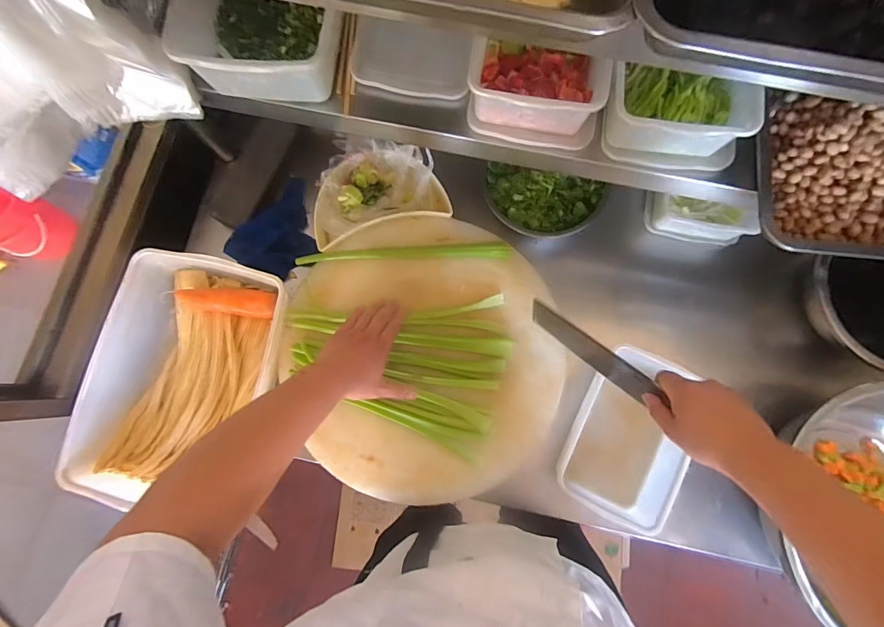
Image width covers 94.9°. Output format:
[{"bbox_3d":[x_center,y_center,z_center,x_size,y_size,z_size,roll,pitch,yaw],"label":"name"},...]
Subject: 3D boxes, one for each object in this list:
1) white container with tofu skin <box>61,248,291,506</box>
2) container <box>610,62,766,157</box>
[{"bbox_3d":[-0.410,0.105,0.670,0.275,0.100,0.386,10,80,3],"label":"white container with tofu skin"},{"bbox_3d":[0.296,-0.260,0.515,0.172,0.061,0.114,11,80,3],"label":"container"}]

